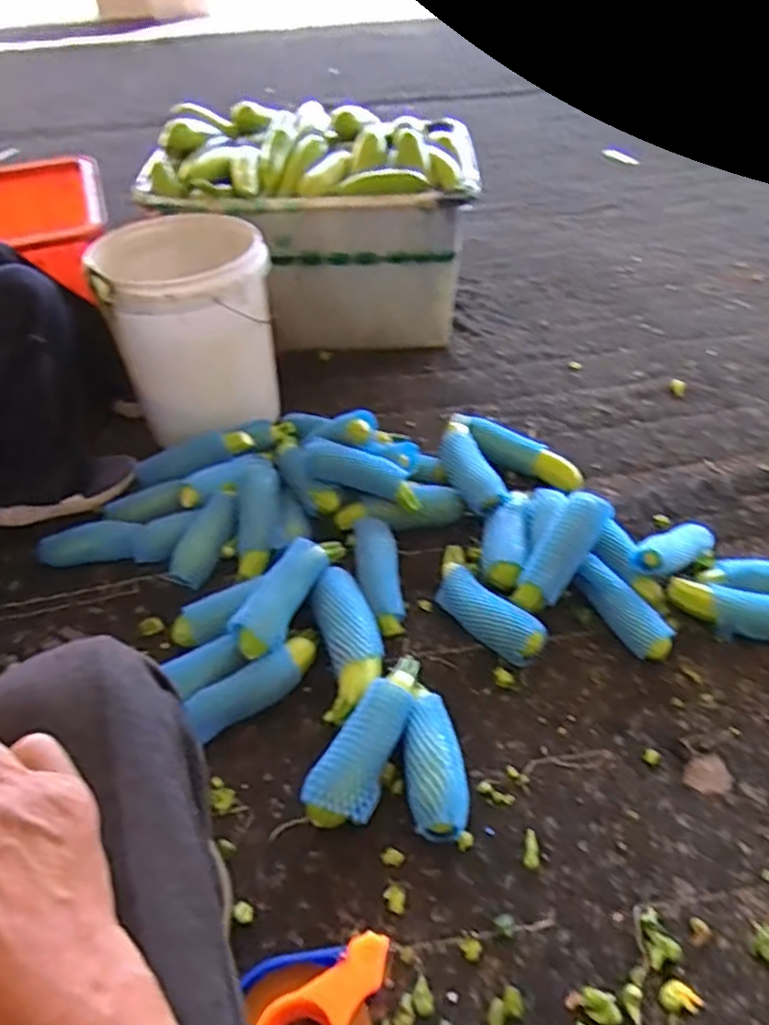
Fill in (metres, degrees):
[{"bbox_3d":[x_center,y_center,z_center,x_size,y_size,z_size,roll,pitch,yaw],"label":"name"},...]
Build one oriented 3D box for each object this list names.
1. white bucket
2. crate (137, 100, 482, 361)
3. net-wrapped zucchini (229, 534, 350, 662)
[{"bbox_3d":[-0.385,-0.361,1.430,0.313,0.362,0.364,-19,45,-15],"label":"white bucket"},{"bbox_3d":[-0.166,-0.659,1.687,0.726,0.489,0.444,-4,43,0],"label":"crate"},{"bbox_3d":[-0.150,0.127,1.070,0.072,0.064,0.236,19,48,21],"label":"net-wrapped zucchini"}]

